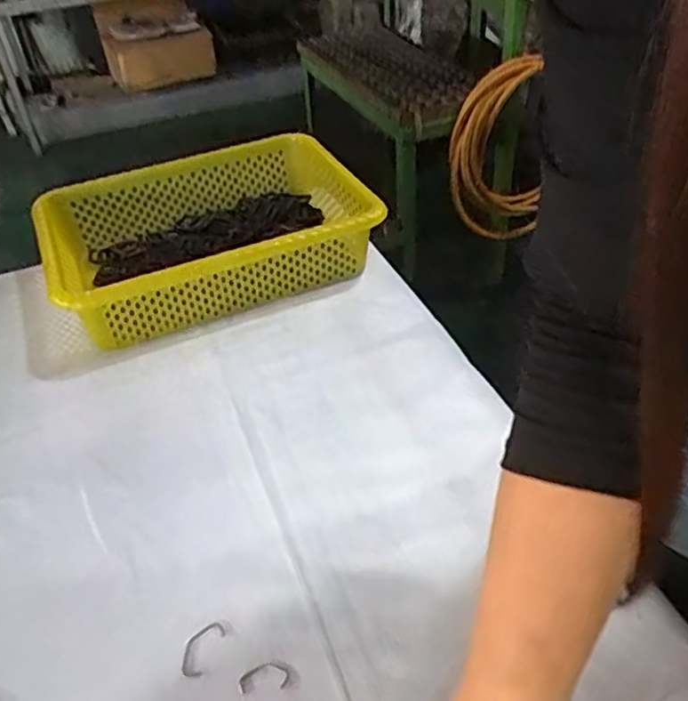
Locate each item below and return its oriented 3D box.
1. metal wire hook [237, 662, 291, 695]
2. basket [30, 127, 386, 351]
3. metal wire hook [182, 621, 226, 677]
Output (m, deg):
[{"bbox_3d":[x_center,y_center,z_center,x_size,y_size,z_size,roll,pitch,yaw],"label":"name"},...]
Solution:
[{"bbox_3d":[-0.053,0.213,0.437,0.033,0.004,0.018,-4,40,-2],"label":"metal wire hook"},{"bbox_3d":[-0.153,-0.131,0.773,0.348,0.099,0.236,-19,42,-16],"label":"basket"},{"bbox_3d":[-0.097,0.200,0.451,0.021,0.004,0.039,15,43,19],"label":"metal wire hook"}]

